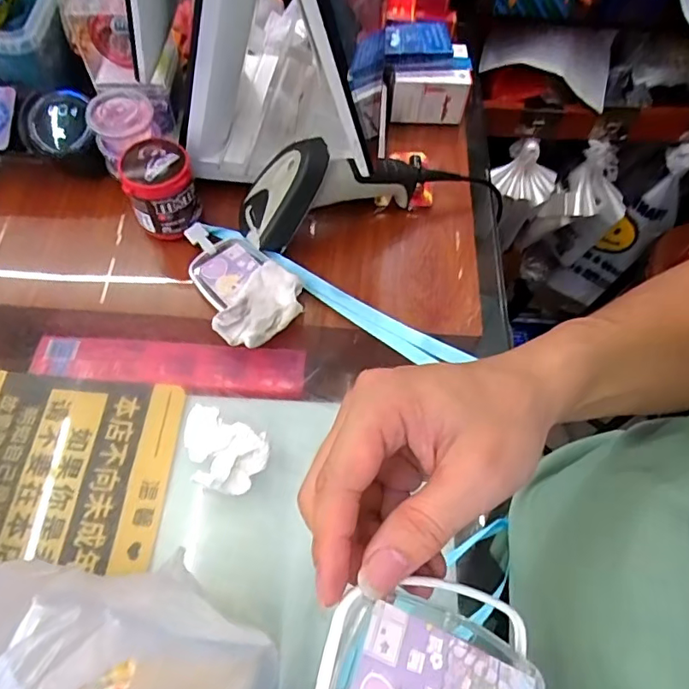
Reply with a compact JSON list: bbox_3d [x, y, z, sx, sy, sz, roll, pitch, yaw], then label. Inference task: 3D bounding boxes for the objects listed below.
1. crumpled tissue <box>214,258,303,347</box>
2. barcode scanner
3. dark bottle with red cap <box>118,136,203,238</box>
[{"bbox_3d":[-0.076,-0.033,0.494,0.066,0.027,0.085,19,62,7],"label":"crumpled tissue"},{"bbox_3d":[-0.016,-0.164,0.530,0.177,0.103,0.064,-25,66,-16],"label":"barcode scanner"},{"bbox_3d":[-0.179,-0.153,0.526,0.063,0.077,0.061,1,62,-3],"label":"dark bottle with red cap"}]

